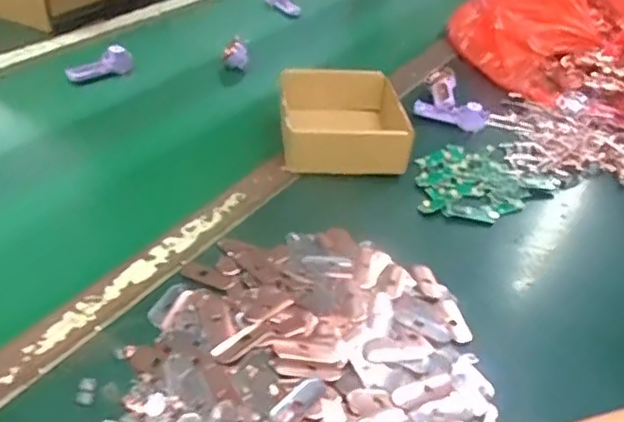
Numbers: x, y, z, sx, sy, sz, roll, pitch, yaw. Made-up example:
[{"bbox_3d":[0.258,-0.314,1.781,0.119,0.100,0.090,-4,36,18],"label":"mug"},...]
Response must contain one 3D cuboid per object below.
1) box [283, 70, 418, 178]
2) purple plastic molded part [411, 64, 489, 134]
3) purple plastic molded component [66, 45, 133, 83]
[{"bbox_3d":[0.037,-0.108,0.787,0.144,0.058,0.169,3,35,-5],"label":"box"},{"bbox_3d":[0.193,-0.153,0.890,0.093,0.032,0.103,17,36,13],"label":"purple plastic molded part"},{"bbox_3d":[-0.289,-0.196,0.899,0.027,0.037,0.096,32,42,31],"label":"purple plastic molded component"}]

